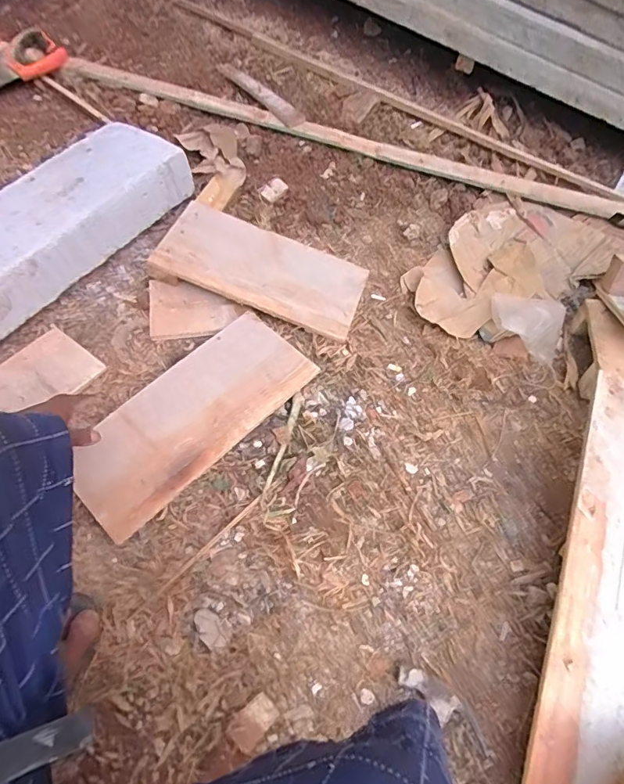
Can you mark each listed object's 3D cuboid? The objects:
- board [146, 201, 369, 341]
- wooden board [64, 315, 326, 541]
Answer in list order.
[{"bbox_3d":[-0.092,-0.234,0.912,0.376,0.027,0.189,23,59,1],"label":"board"},{"bbox_3d":[-0.190,0.032,0.757,0.178,0.018,0.386,40,68,23],"label":"wooden board"}]

